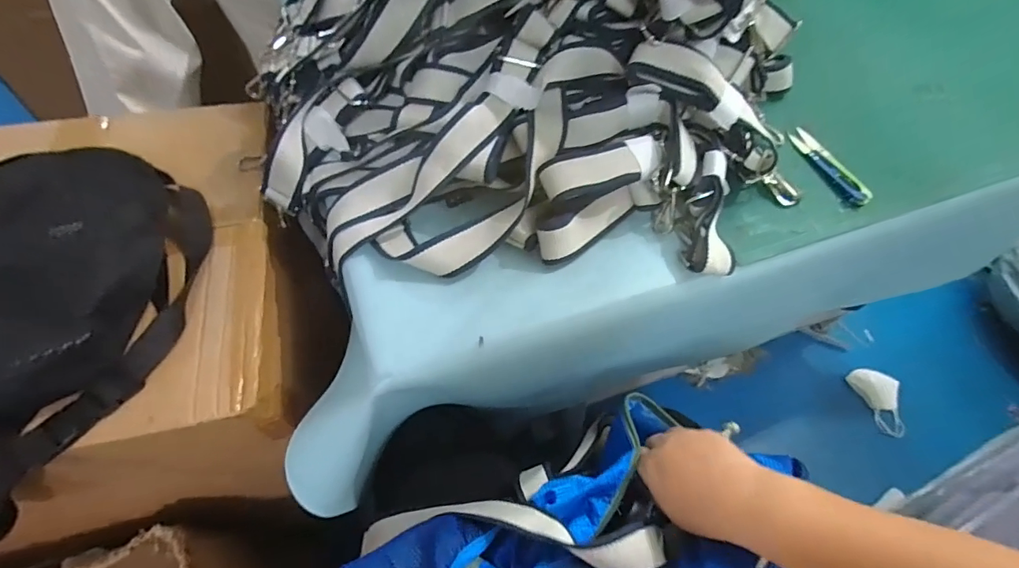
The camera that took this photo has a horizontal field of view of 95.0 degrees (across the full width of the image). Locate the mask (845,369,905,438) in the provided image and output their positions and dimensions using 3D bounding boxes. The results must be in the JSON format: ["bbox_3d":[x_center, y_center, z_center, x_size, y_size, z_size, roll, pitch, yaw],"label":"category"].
[{"bbox_3d":[0.926,0.283,1.156,0.108,0.025,0.167,-24,67,1],"label":"mask"}]

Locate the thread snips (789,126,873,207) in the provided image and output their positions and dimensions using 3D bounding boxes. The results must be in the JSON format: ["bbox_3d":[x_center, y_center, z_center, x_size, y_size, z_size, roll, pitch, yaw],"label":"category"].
[{"bbox_3d":[0.348,-0.133,0.514,0.026,0.018,0.124,-9,59,-9],"label":"thread snips"}]

